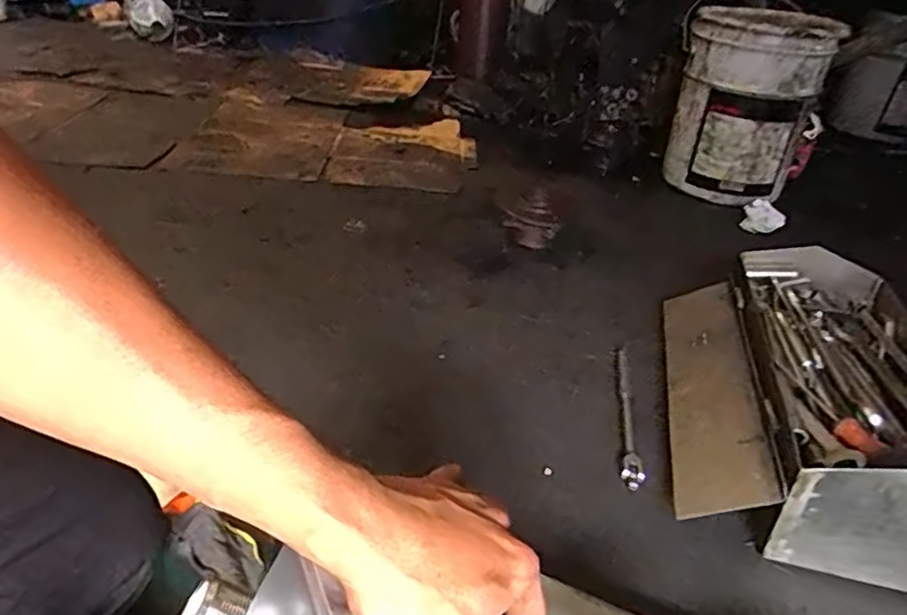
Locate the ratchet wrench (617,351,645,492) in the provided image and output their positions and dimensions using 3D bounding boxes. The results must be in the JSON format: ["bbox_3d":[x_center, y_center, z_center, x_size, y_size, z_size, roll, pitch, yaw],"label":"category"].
[{"bbox_3d":[0.218,0.128,0.812,0.023,0.027,0.250,10,32,8],"label":"ratchet wrench"}]

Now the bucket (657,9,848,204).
[{"bbox_3d":[0.672,-0.479,1.507,0.288,0.364,0.323,19,34,21],"label":"bucket"}]

